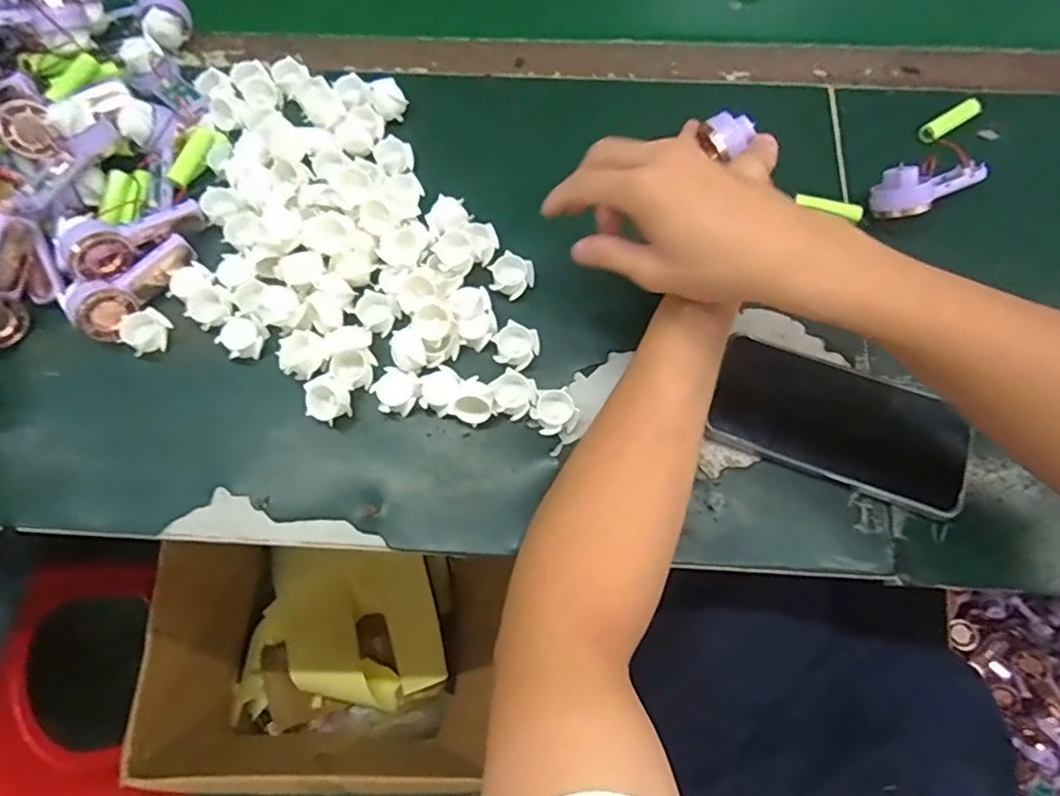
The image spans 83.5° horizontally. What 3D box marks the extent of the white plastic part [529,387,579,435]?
[{"bbox_3d":[0.016,0.010,0.402,0.028,0.015,0.029,-25,71,-7],"label":"white plastic part"}]

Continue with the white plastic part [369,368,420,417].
[{"bbox_3d":[-0.091,-0.002,0.408,0.031,0.016,0.030,-1,70,2],"label":"white plastic part"}]

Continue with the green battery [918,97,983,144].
[{"bbox_3d":[0.334,-0.220,0.474,0.051,0.015,0.015,-29,71,-8],"label":"green battery"}]

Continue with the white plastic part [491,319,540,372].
[{"bbox_3d":[-0.009,-0.036,0.414,0.029,0.020,0.030,-1,70,2],"label":"white plastic part"}]

